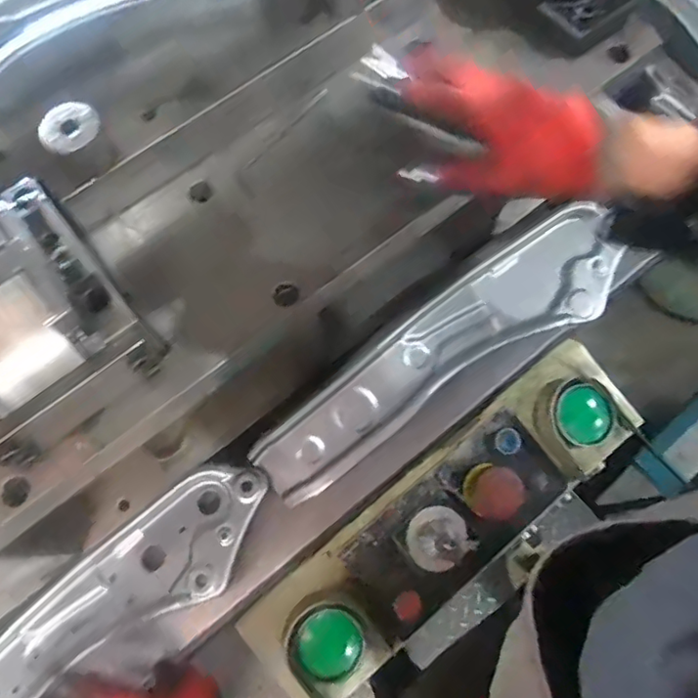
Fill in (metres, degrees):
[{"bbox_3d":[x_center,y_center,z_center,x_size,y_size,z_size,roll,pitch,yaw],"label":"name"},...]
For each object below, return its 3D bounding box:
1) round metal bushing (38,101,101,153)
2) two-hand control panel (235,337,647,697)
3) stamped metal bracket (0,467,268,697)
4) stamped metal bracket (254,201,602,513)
[{"bbox_3d":[-0.200,-0.159,0.407,0.042,0.009,0.038,-35,75,-10],"label":"round metal bushing"},{"bbox_3d":[0.120,0.189,0.645,0.495,0.087,0.145,-36,75,-11],"label":"two-hand control panel"},{"bbox_3d":[-0.257,0.272,0.565,0.431,0.046,0.110,-37,75,-11],"label":"stamped metal bracket"},{"bbox_3d":[0.103,0.007,0.587,0.433,0.047,0.109,-36,75,-10],"label":"stamped metal bracket"}]

